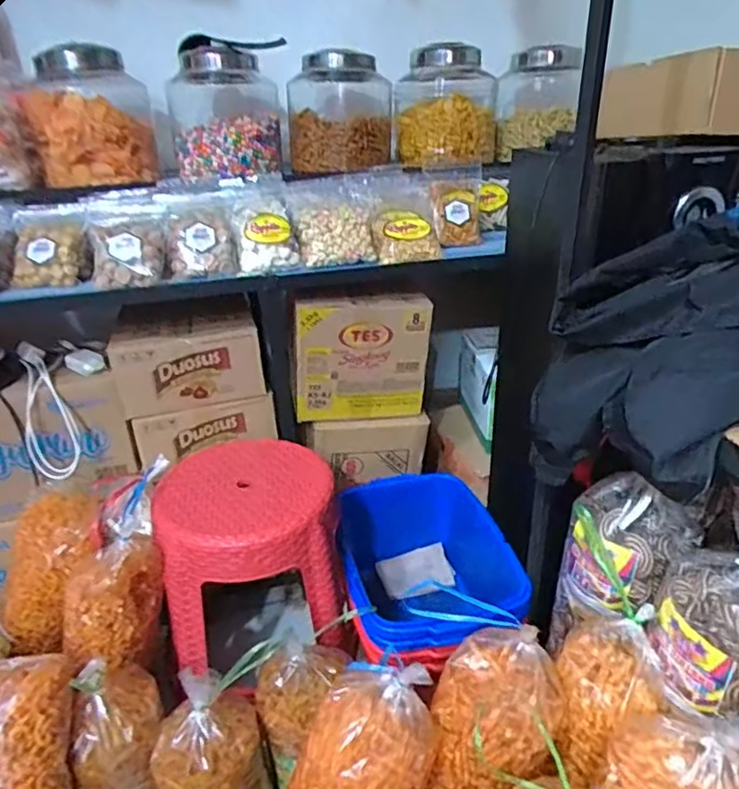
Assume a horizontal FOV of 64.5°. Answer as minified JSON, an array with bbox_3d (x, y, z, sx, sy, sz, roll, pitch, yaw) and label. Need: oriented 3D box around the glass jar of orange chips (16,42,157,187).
[{"bbox_3d":[-0.646,-0.642,1.356,0.262,0.274,0.301,-13,28,-21],"label":"glass jar of orange chips"}]

